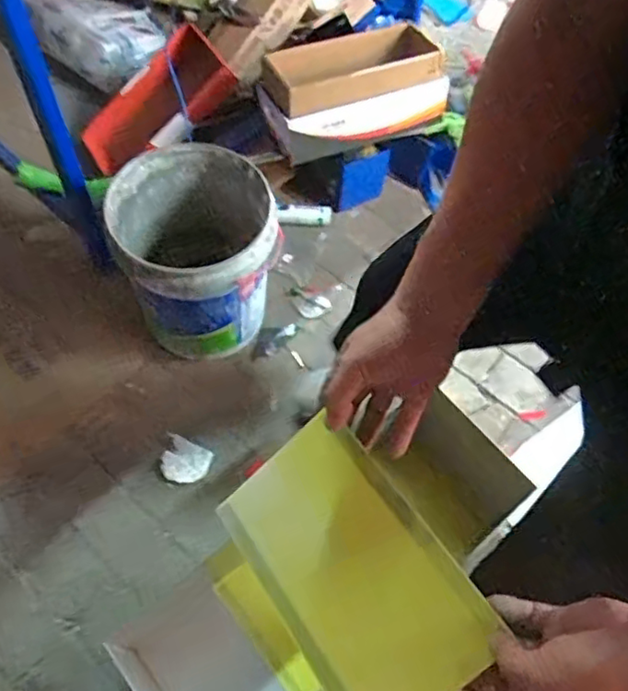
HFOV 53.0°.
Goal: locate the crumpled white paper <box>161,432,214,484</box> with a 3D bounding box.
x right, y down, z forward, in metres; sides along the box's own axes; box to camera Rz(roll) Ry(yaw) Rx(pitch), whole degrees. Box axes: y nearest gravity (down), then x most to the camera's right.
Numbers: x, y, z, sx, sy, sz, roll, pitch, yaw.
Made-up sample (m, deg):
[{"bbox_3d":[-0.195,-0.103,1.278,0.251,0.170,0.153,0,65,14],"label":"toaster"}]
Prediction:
[{"bbox_3d":[-0.269,0.233,1.280,0.107,0.029,0.084,28,62,12],"label":"crumpled white paper"}]

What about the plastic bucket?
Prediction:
[{"bbox_3d":[-0.230,-0.180,1.296,0.289,0.374,0.313,2,60,-3],"label":"plastic bucket"}]

